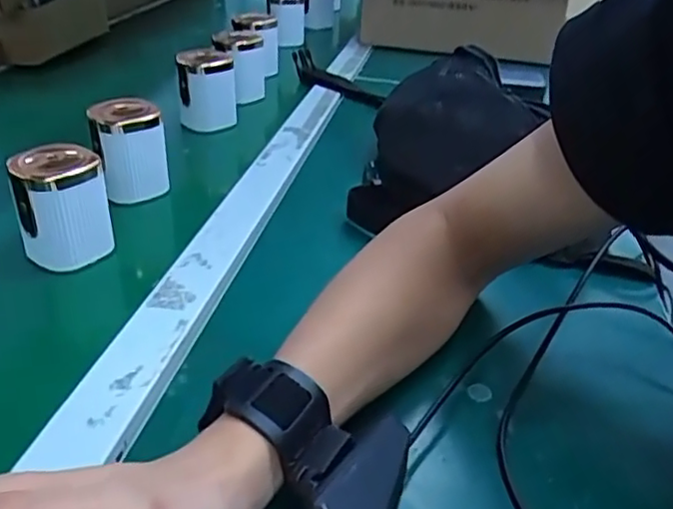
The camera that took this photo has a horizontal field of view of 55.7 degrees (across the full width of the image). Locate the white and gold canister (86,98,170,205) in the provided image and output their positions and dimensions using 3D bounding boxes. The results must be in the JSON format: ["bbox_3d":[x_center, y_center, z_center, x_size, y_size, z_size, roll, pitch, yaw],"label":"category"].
[{"bbox_3d":[-0.169,-0.087,0.520,0.050,0.070,0.045,-20,41,-31],"label":"white and gold canister"}]

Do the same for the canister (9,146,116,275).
[{"bbox_3d":[-0.189,-0.034,0.440,0.057,0.071,0.047,-12,37,-22],"label":"canister"}]

